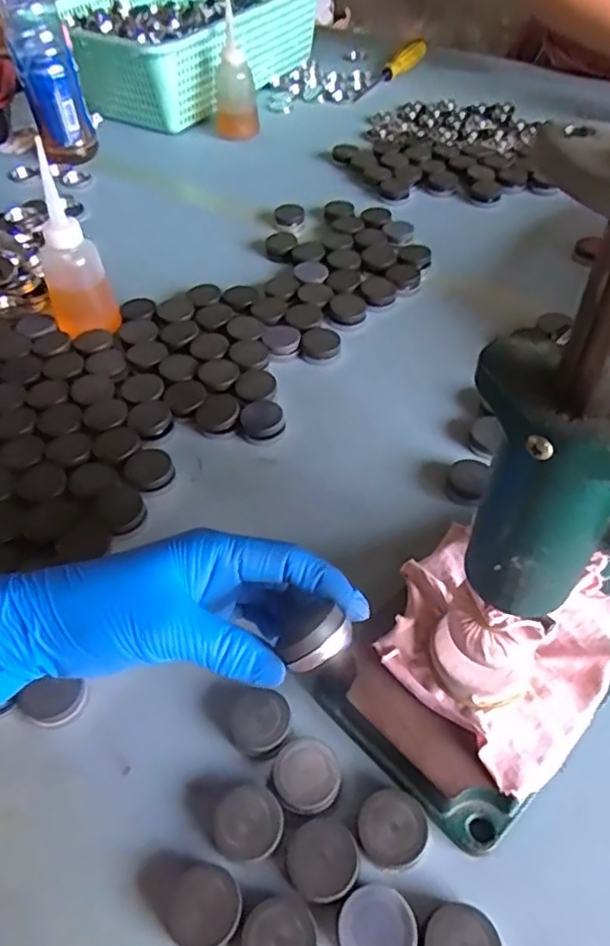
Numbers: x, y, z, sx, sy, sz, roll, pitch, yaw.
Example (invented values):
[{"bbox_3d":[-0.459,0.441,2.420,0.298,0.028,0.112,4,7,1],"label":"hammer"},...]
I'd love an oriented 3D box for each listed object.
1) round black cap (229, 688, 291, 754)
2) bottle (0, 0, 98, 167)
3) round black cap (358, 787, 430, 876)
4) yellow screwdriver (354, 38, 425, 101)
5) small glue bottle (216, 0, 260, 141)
[{"bbox_3d":[-0.024,0.132,0.336,0.032,0.012,0.030,-1,49,1],"label":"round black cap"},{"bbox_3d":[-0.297,-0.463,0.732,0.064,0.208,0.060,-18,51,-13],"label":"bottle"},{"bbox_3d":[0.042,0.171,0.304,0.032,0.013,0.031,-1,49,1],"label":"round black cap"},{"bbox_3d":[0.135,-0.612,0.958,0.030,0.026,0.207,24,54,21],"label":"yellow screwdriver"},{"bbox_3d":[-0.092,-0.511,0.805,0.053,0.149,0.052,-7,49,-3],"label":"small glue bottle"}]

